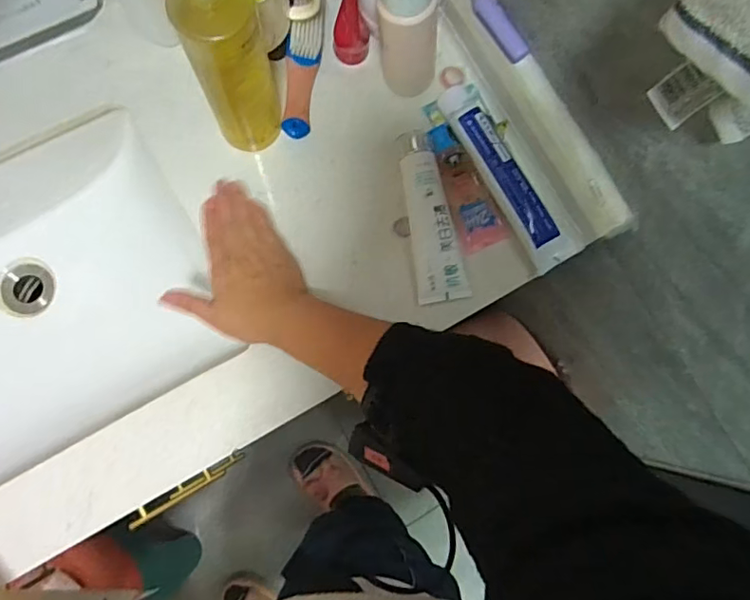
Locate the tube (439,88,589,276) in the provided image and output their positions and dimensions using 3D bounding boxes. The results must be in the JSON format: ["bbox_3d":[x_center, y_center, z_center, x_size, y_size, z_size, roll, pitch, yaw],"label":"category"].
[{"bbox_3d":[0.136,-0.126,0.556,0.056,0.033,0.203,-31,85,-8],"label":"tube"}]

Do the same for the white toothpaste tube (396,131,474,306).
[{"bbox_3d":[0.053,-0.085,0.538,0.050,0.035,0.172,-11,82,-6],"label":"white toothpaste tube"}]

